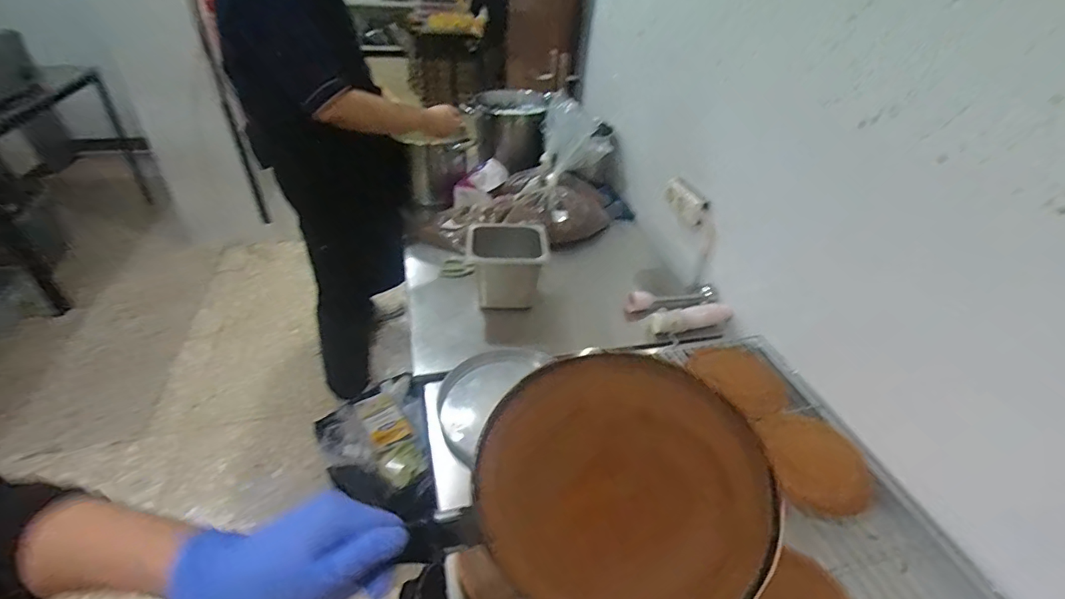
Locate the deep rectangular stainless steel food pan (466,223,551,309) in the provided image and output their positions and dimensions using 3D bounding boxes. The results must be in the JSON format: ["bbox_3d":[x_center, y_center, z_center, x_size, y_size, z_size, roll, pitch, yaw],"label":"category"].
[{"bbox_3d":[-0.056,-0.071,1.104,0.173,0.178,0.109,4,37,0],"label":"deep rectangular stainless steel food pan"}]

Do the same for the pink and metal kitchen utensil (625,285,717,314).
[{"bbox_3d":[0.328,-0.002,1.140,0.219,0.034,0.042,-5,38,-11],"label":"pink and metal kitchen utensil"}]

